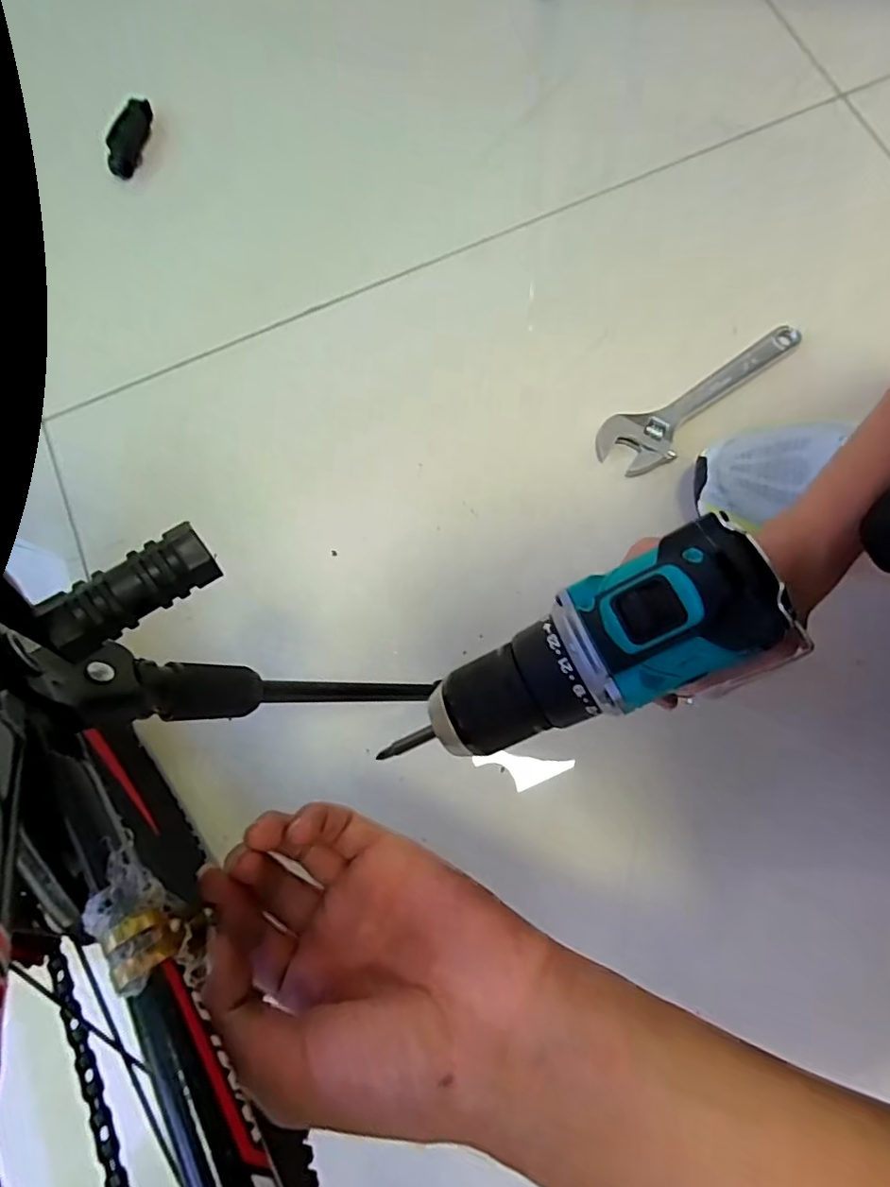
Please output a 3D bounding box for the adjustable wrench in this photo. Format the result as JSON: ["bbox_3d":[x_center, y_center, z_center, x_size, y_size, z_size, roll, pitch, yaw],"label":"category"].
[{"bbox_3d":[0.219,-0.161,0.468,0.200,0.006,0.052,-30,79,-5],"label":"adjustable wrench"}]

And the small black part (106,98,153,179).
[{"bbox_3d":[-0.302,-0.439,0.547,0.030,0.019,0.078,11,78,4],"label":"small black part"}]

